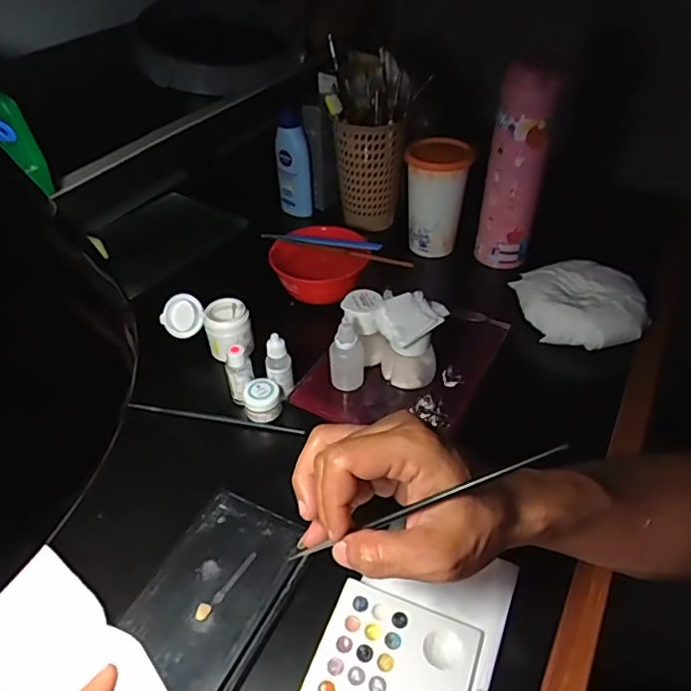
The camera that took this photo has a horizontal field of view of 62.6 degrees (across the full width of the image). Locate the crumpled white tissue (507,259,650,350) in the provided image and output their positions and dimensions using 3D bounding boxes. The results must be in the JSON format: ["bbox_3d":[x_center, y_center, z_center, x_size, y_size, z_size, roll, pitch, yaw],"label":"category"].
[{"bbox_3d":[0.248,-0.044,0.595,0.118,0.040,0.112,-2,42,-2],"label":"crumpled white tissue"}]

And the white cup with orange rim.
[{"bbox_3d":[0.108,-0.175,0.681,0.075,0.125,0.072,11,43,12],"label":"white cup with orange rim"}]

